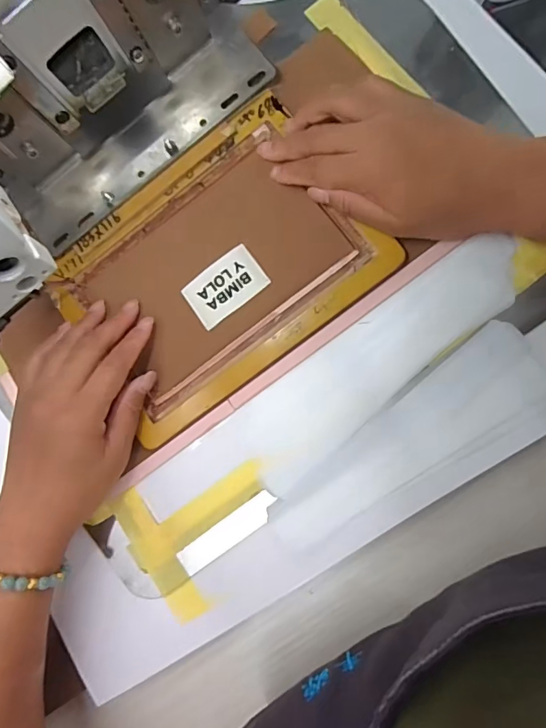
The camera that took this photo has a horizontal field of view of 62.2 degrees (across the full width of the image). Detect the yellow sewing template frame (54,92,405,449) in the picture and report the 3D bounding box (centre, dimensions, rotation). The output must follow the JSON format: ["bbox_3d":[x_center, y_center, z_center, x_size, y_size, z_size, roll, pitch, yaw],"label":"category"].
[{"bbox_3d":[-0.043,-0.069,0.335,0.222,0.011,0.164,-36,81,4],"label":"yellow sewing template frame"}]

